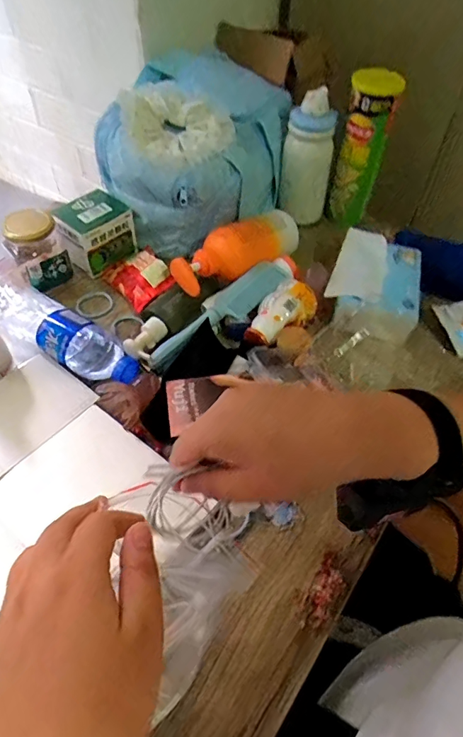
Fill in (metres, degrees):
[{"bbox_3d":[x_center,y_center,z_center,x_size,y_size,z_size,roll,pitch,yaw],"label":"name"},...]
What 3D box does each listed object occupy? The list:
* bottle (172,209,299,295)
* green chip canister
[{"bbox_3d":[0.014,-0.161,0.622,0.200,0.053,0.065,-27,57,-21],"label":"bottle"},{"bbox_3d":[0.194,-0.325,0.686,0.062,0.218,0.082,12,52,7],"label":"green chip canister"}]

